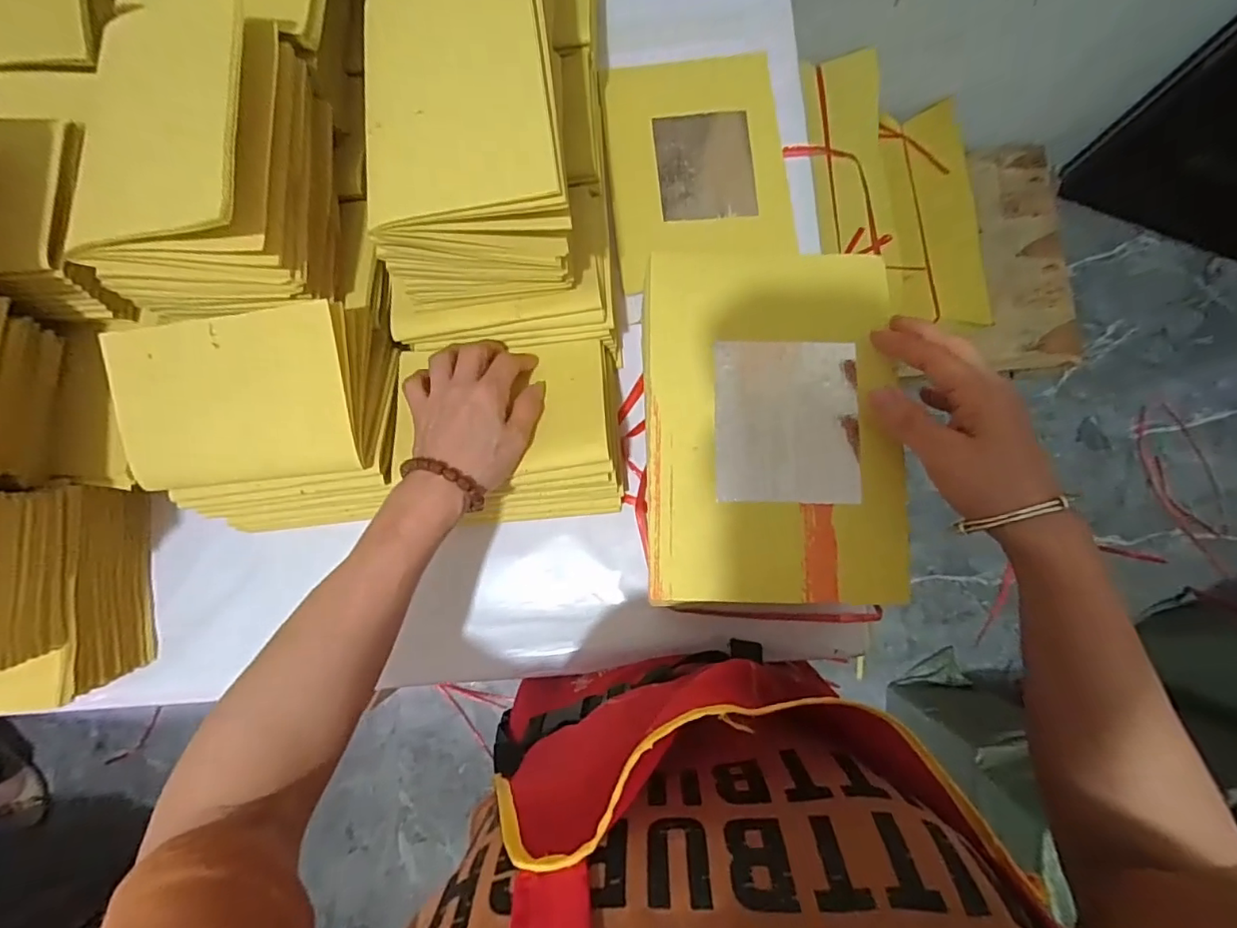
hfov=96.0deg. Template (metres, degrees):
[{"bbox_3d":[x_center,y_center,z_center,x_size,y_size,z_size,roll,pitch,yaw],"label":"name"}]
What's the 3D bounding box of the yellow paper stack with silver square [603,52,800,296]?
[{"bbox_3d":[0.072,-0.279,0.514,0.158,0.012,0.217,-6,82,1],"label":"yellow paper stack with silver square"}]

